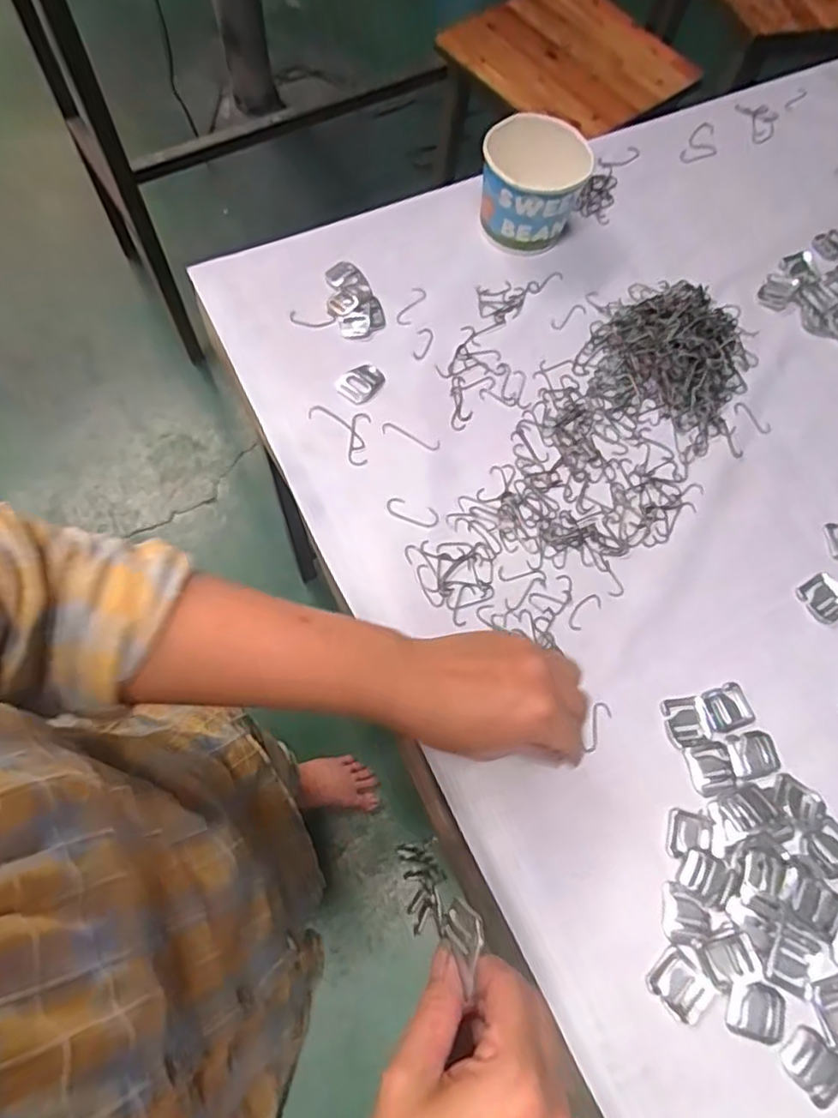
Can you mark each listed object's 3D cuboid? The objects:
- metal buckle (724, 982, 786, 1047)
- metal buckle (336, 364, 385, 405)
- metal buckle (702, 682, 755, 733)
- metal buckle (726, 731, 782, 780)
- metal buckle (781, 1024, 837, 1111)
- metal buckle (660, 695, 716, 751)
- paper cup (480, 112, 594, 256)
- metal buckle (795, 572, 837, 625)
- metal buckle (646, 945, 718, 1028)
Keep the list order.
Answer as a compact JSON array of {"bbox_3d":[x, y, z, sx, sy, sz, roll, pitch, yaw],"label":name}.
[{"bbox_3d":[0.209,0.280,0.394,0.035,0.004,0.030,17,70,4],"label":"metal buckle"},{"bbox_3d":[-0.048,-0.148,0.540,0.038,0.004,0.032,-40,76,-16],"label":"metal buckle"},{"bbox_3d":[0.222,0.107,0.459,0.033,0.004,0.030,-17,71,-9],"label":"metal buckle"},{"bbox_3d":[0.235,0.136,0.447,0.035,0.004,0.029,-12,71,-7],"label":"metal buckle"},{"bbox_3d":[0.239,0.306,0.385,0.031,0.004,0.035,-38,76,-15],"label":"metal buckle"},{"bbox_3d":[0.191,0.115,0.455,0.032,0.004,0.034,-15,71,-8],"label":"metal buckle"},{"bbox_3d":[0.101,-0.336,0.581,0.088,0.075,0.087,1,69,-3],"label":"paper cup"},{"bbox_3d":[0.316,0.030,0.496,0.032,0.004,0.034,-31,74,-13],"label":"metal buckle"},{"bbox_3d":[0.163,0.266,0.396,0.030,0.004,0.036,-39,76,-15],"label":"metal buckle"}]

